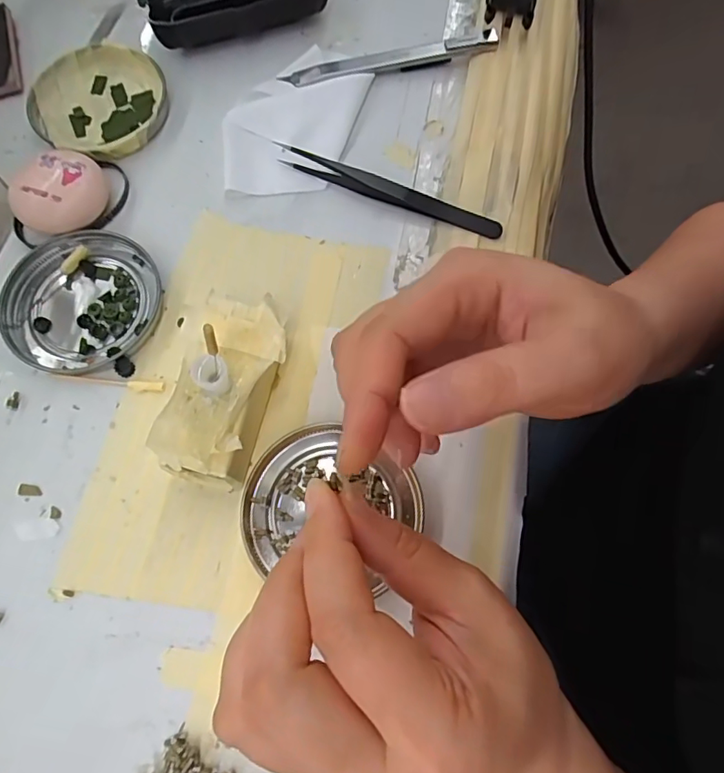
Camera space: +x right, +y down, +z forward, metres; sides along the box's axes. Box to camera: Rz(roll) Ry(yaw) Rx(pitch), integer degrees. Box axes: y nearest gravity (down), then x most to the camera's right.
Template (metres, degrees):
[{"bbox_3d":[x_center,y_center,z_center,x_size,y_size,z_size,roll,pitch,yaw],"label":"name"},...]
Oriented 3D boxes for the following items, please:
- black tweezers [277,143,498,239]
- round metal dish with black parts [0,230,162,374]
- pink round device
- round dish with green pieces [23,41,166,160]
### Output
[{"bbox_3d":[0.014,-0.108,0.284,0.129,0.016,0.010,19,74,6],"label":"black tweezers"},{"bbox_3d":[-0.145,-0.045,0.267,0.075,0.009,0.075,0,71,0],"label":"round metal dish with black parts"},{"bbox_3d":[-0.160,-0.103,0.277,0.048,0.023,0.039,-40,77,-11],"label":"pink round device"},{"bbox_3d":[-0.156,-0.170,0.306,0.081,0.010,0.076,0,73,0],"label":"round dish with green pieces"}]

